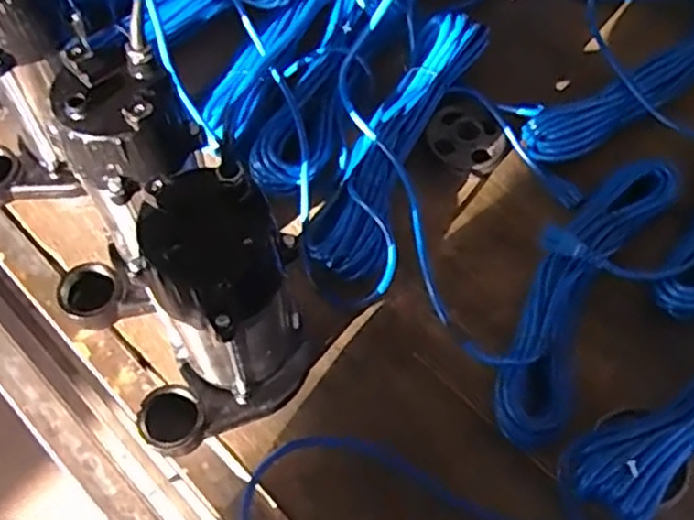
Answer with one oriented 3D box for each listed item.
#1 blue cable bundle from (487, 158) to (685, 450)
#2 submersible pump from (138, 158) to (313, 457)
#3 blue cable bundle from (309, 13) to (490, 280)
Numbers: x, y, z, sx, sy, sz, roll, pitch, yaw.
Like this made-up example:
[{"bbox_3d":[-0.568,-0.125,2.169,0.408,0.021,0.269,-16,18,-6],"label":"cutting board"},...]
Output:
[{"bbox_3d":[0.226,0.025,0.686,0.105,0.062,0.338,30,64,14],"label":"blue cable bundle"},{"bbox_3d":[-0.105,0.049,0.515,0.152,0.219,0.097,-34,67,-18],"label":"submersible pump"},{"bbox_3d":[0.059,-0.129,0.752,0.079,0.062,0.335,23,63,11],"label":"blue cable bundle"}]

